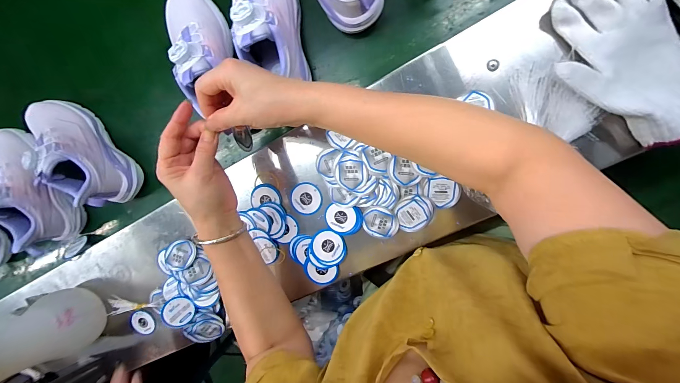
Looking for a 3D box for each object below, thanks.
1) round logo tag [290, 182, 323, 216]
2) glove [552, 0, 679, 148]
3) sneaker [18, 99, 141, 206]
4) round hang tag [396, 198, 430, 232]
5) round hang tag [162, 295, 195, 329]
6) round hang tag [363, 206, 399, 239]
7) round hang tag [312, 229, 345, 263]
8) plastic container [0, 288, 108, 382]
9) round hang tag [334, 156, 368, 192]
[{"bbox_3d":[-0.050,0.011,0.432,0.047,0.004,0.048,1,99,4],"label":"round logo tag"},{"bbox_3d":[0.336,-0.158,0.317,0.200,0.027,0.143,37,99,-2],"label":"glove"},{"bbox_3d":[-0.417,-0.065,0.441,0.076,0.094,0.212,-40,94,9],"label":"sneaker"},{"bbox_3d":[0.101,0.035,0.400,0.044,0.006,0.045,1,99,4],"label":"round hang tag"},{"bbox_3d":[-0.260,0.196,0.461,0.046,0.011,0.049,0,91,-24],"label":"round hang tag"},{"bbox_3d":[0.058,0.046,0.414,0.050,0.004,0.048,3,108,15],"label":"round hang tag"},{"bbox_3d":[-0.018,0.082,0.430,0.047,0.004,0.048,0,92,2],"label":"round hang tag"},{"bbox_3d":[-0.450,0.218,0.442,0.090,0.172,0.104,-32,95,8],"label":"plastic container"},{"bbox_3d":[0.016,-0.025,0.405,0.046,0.006,0.049,1,99,4],"label":"round hang tag"}]

